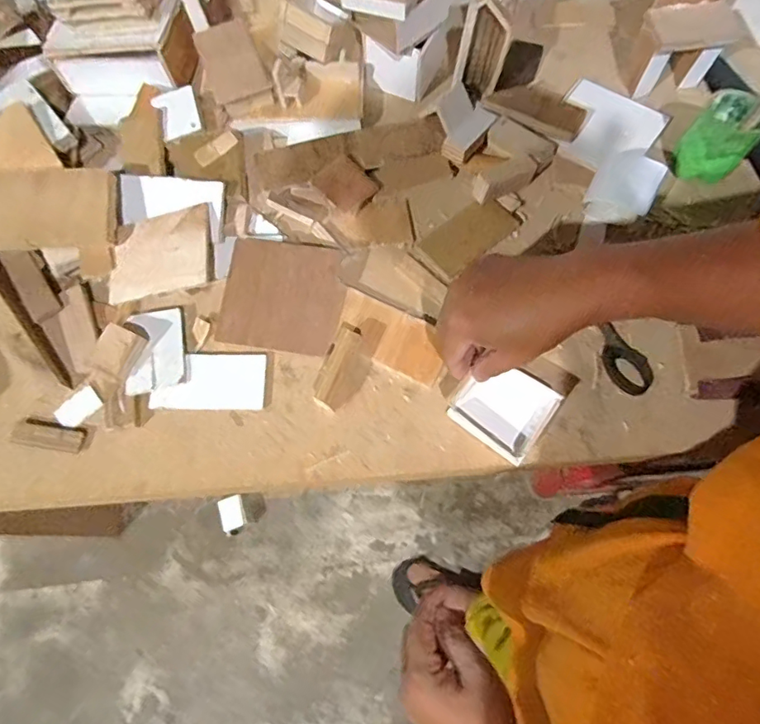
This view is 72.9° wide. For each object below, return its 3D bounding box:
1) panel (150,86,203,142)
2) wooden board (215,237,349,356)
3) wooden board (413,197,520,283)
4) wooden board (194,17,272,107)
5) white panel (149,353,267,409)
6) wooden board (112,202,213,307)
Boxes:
[{"bbox_3d":[-0.201,-0.246,0.512,0.041,0.005,0.047,-15,90,-3],"label":"panel"},{"bbox_3d":[-0.090,-0.061,0.475,0.109,0.010,0.100,9,83,7],"label":"wooden board"},{"bbox_3d":[0.084,-0.124,0.501,0.092,0.009,0.052,-39,77,-10],"label":"wooden board"},{"bbox_3d":[-0.149,-0.302,0.518,0.056,0.013,0.073,-20,94,-6],"label":"wooden board"},{"bbox_3d":[-0.151,0.016,0.458,0.095,0.005,0.049,1,73,1],"label":"white panel"},{"bbox_3d":[-0.201,-0.098,0.472,0.097,0.007,0.078,-13,71,10],"label":"wooden board"}]

